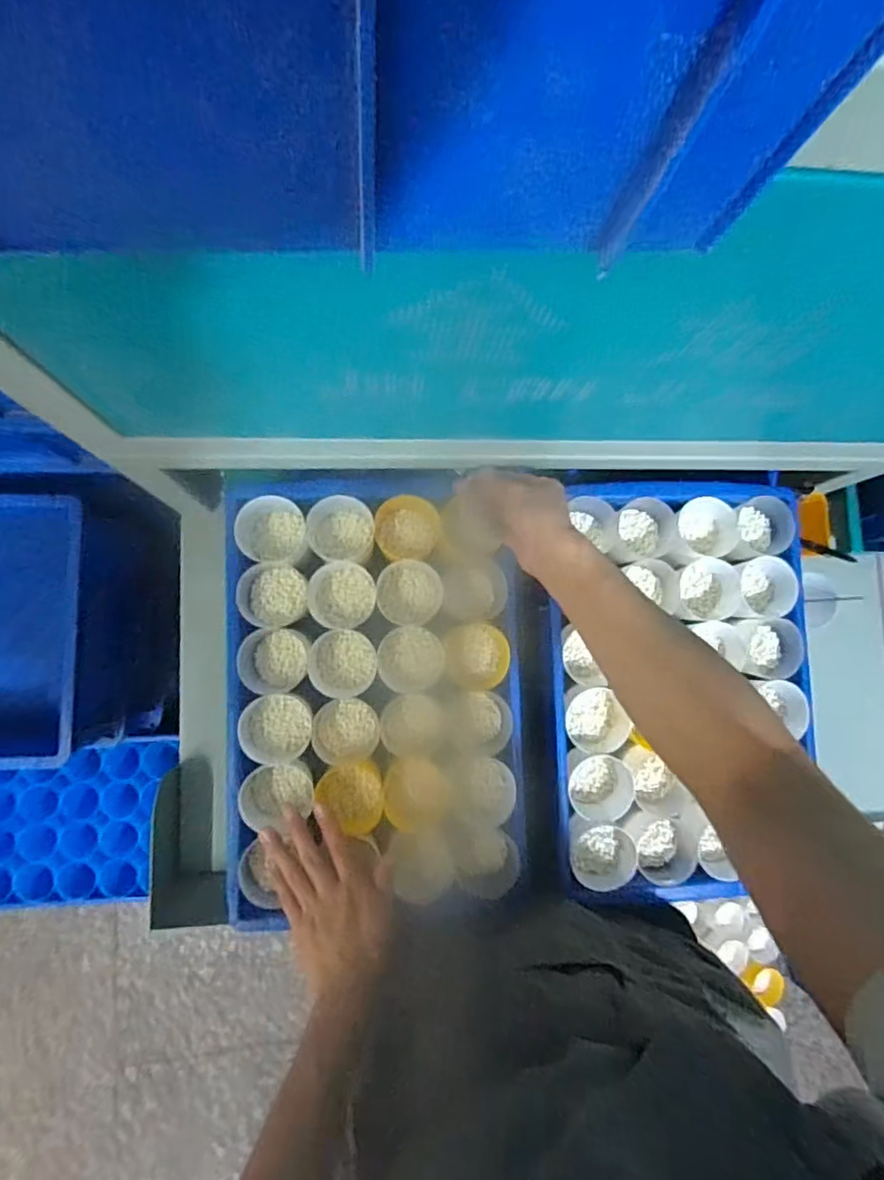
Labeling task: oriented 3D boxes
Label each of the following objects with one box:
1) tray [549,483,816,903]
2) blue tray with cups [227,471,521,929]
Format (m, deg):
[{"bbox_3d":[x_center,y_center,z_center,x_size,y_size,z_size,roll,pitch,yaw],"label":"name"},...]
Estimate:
[{"bbox_3d":[0.239,0.083,0.615,0.264,0.055,0.422,-2,84,-7],"label":"tray"},{"bbox_3d":[-0.062,0.093,0.577,0.265,0.058,0.405,-1,84,-7],"label":"blue tray with cups"}]

